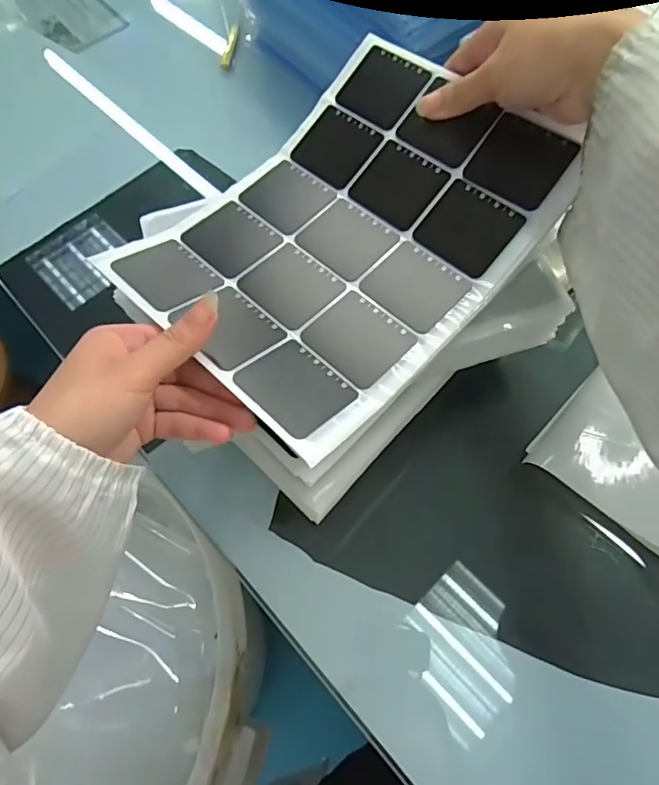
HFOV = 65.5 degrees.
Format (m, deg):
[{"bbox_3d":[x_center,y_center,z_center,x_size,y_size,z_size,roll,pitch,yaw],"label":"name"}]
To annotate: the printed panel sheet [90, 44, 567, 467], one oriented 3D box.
[{"bbox_3d":[0.011,-0.109,0.328,0.195,0.040,0.255,42,74,19],"label":"printed panel sheet"}]

